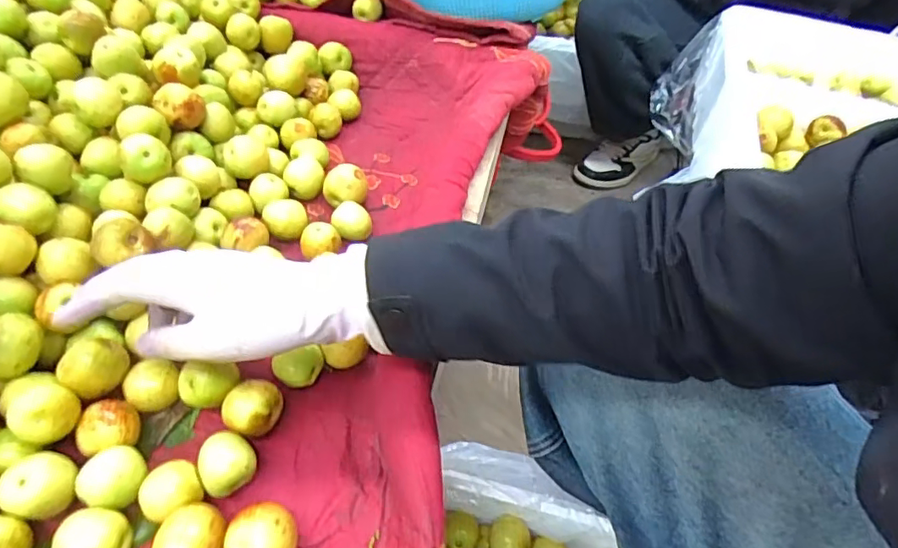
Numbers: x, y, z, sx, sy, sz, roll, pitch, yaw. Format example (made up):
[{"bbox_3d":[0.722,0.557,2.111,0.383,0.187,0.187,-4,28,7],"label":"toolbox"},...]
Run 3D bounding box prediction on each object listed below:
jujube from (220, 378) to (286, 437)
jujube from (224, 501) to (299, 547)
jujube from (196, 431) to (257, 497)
[{"bbox_3d":[-0.131,0.095,0.381,0.037,0.037,0.030,-10,50,-15],"label":"jujube"},{"bbox_3d":[-0.107,0.157,0.326,0.037,0.034,0.040,24,49,14],"label":"jujube"},{"bbox_3d":[-0.142,0.123,0.361,0.034,0.027,0.037,3,47,-4],"label":"jujube"}]

